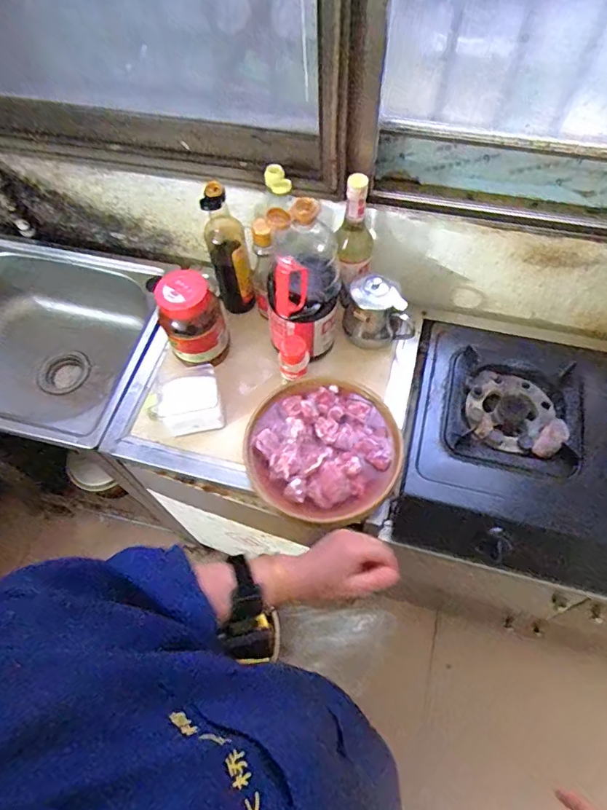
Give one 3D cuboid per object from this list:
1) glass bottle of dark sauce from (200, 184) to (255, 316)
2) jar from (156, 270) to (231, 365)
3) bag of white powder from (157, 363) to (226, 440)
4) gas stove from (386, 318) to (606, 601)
[{"bbox_3d":[-0.123,-0.248,0.810,0.058,0.246,0.058,-15,63,-5],"label":"glass bottle of dark sauce"},{"bbox_3d":[-0.180,-0.138,0.796,0.094,0.148,0.087,-1,62,2],"label":"jar"},{"bbox_3d":[-0.181,-0.001,0.778,0.097,0.065,0.083,-16,63,-6],"label":"bag of white powder"},{"bbox_3d":[0.507,0.115,0.753,0.698,0.146,0.360,16,64,10],"label":"gas stove"}]

